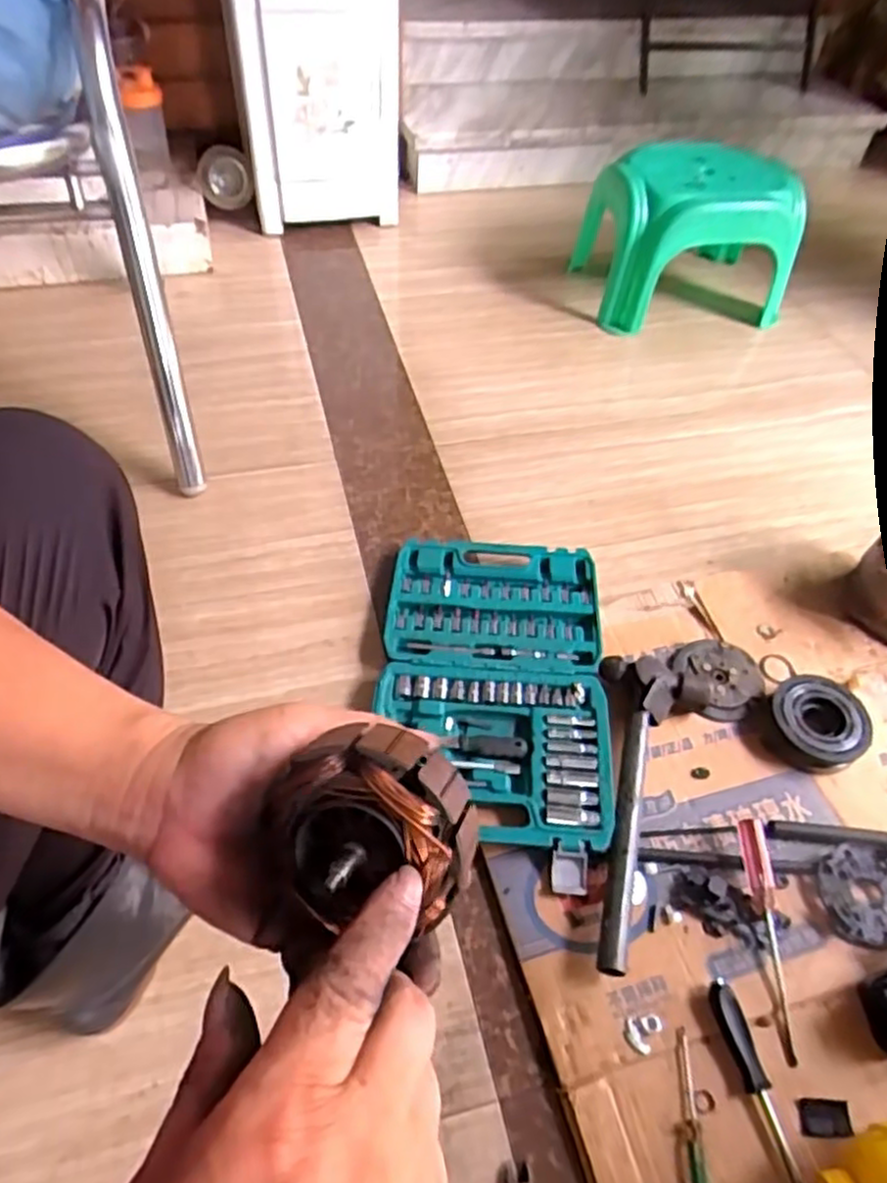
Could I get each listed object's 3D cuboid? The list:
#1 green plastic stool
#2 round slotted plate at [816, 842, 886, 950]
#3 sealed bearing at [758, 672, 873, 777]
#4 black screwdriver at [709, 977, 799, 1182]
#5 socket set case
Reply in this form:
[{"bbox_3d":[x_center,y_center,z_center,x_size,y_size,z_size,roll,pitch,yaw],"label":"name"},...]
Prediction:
[{"bbox_3d":[0.474,-0.693,1.407,0.366,0.243,0.306,-7,50,-11],"label":"green plastic stool"},{"bbox_3d":[0.399,0.284,0.682,0.083,0.017,0.096,15,52,9],"label":"round slotted plate"},{"bbox_3d":[0.406,0.146,0.795,0.113,0.041,0.103,-23,56,-20],"label":"sealed bearing"},{"bbox_3d":[0.256,0.401,0.576,0.018,0.027,0.165,-9,50,-12],"label":"black screwdriver"},{"bbox_3d":[0.053,0.101,0.816,0.247,0.036,0.414,6,49,0],"label":"socket set case"}]

